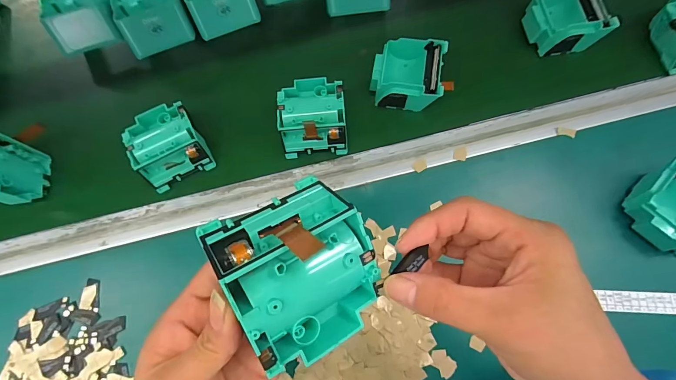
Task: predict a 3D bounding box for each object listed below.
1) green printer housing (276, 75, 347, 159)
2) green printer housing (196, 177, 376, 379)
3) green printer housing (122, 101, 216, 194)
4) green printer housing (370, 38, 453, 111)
[{"bbox_3d":[-0.029,-0.083,0.395,0.073,0.041,0.078,-7,75,2],"label":"green printer housing"},{"bbox_3d":[-0.022,0.043,0.188,0.075,0.053,0.080,-27,110,-24],"label":"green printer housing"},{"bbox_3d":[-0.192,-0.051,0.392,0.075,0.032,0.079,-27,75,-3],"label":"green printer housing"},{"bbox_3d":[0.085,-0.134,0.405,0.094,0.039,0.076,6,76,6],"label":"green printer housing"}]

